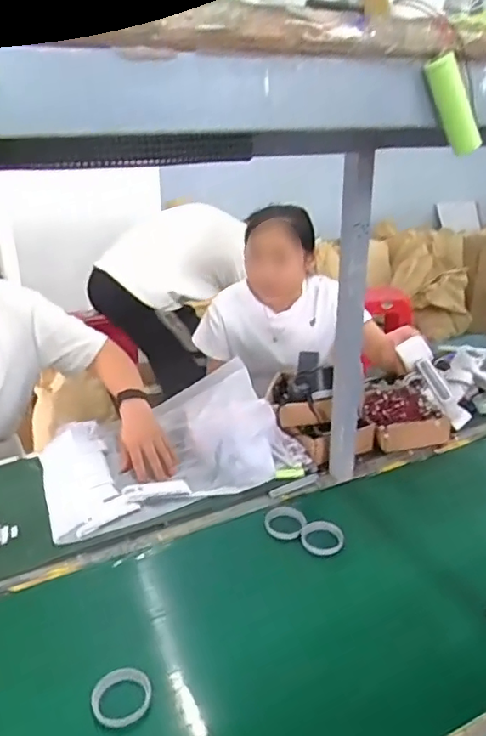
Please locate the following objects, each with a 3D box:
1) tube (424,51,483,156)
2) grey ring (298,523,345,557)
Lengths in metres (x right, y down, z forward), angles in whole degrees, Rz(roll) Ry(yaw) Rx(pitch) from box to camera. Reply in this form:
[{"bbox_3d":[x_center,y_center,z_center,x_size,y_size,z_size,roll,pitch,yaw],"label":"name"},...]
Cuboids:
[{"bbox_3d":[0.106,-0.132,0.283,0.013,0.049,0.012,-37,29,-3],"label":"tube"},{"bbox_3d":[0.115,0.248,0.816,0.061,0.015,0.061,0,22,0],"label":"grey ring"}]

